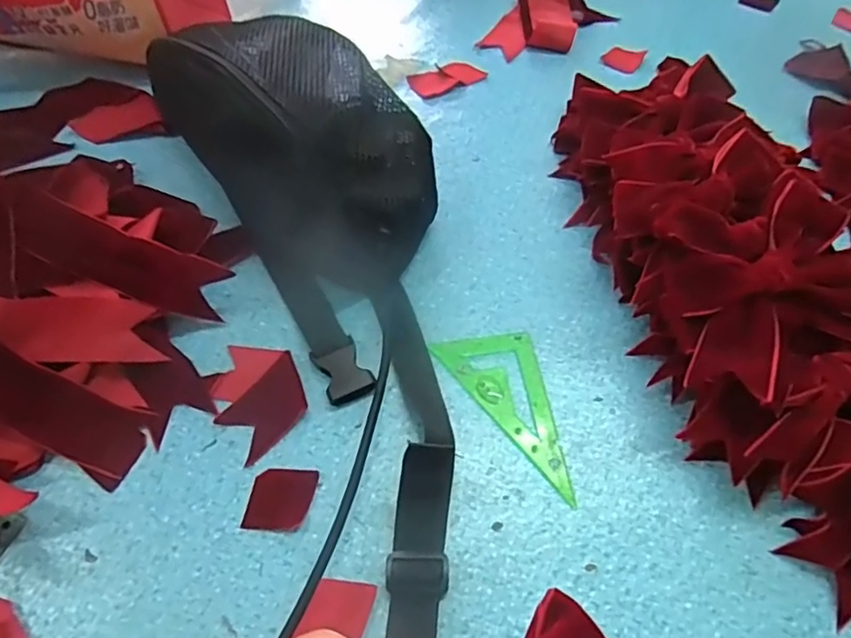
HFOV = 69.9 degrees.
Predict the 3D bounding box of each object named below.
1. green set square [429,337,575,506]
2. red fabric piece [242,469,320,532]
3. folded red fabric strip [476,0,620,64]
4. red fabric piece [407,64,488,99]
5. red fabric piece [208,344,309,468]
[{"bbox_3d":[0.062,0.047,0.370,0.055,0.004,0.118,-31,63,-20],"label":"green set square"},{"bbox_3d":[-0.079,0.098,0.332,0.035,0.004,0.033,5,57,1],"label":"red fabric piece"},{"bbox_3d":[0.117,-0.295,0.590,0.128,0.028,0.084,-39,66,-24],"label":"folded red fabric strip"},{"bbox_3d":[0.019,-0.219,0.549,0.068,0.004,0.035,-25,61,-17],"label":"red fabric piece"},{"bbox_3d":[-0.100,0.045,0.364,0.049,0.004,0.074,-17,59,-13],"label":"red fabric piece"}]

